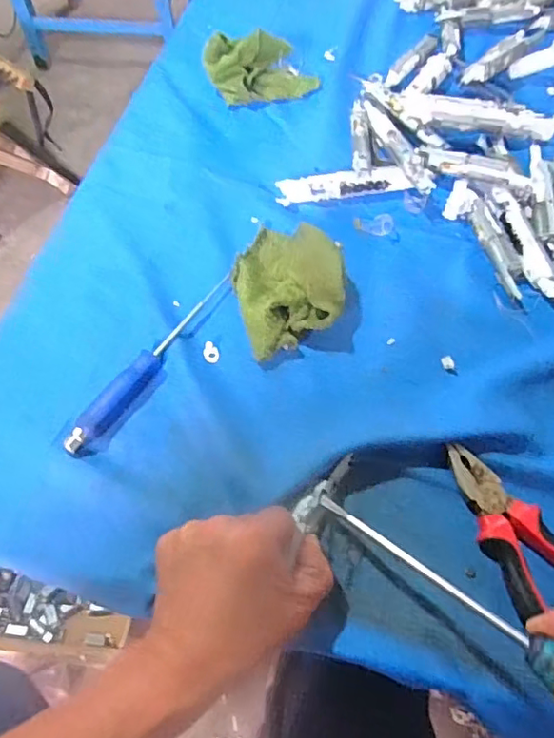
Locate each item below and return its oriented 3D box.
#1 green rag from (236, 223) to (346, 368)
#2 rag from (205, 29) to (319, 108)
[{"bbox_3d":[0.008,-0.077,0.468,0.084,0.039,0.120,-14,61,-9],"label":"green rag"},{"bbox_3d":[-0.016,-0.313,0.598,0.121,0.045,0.050,1,60,-1],"label":"rag"}]

